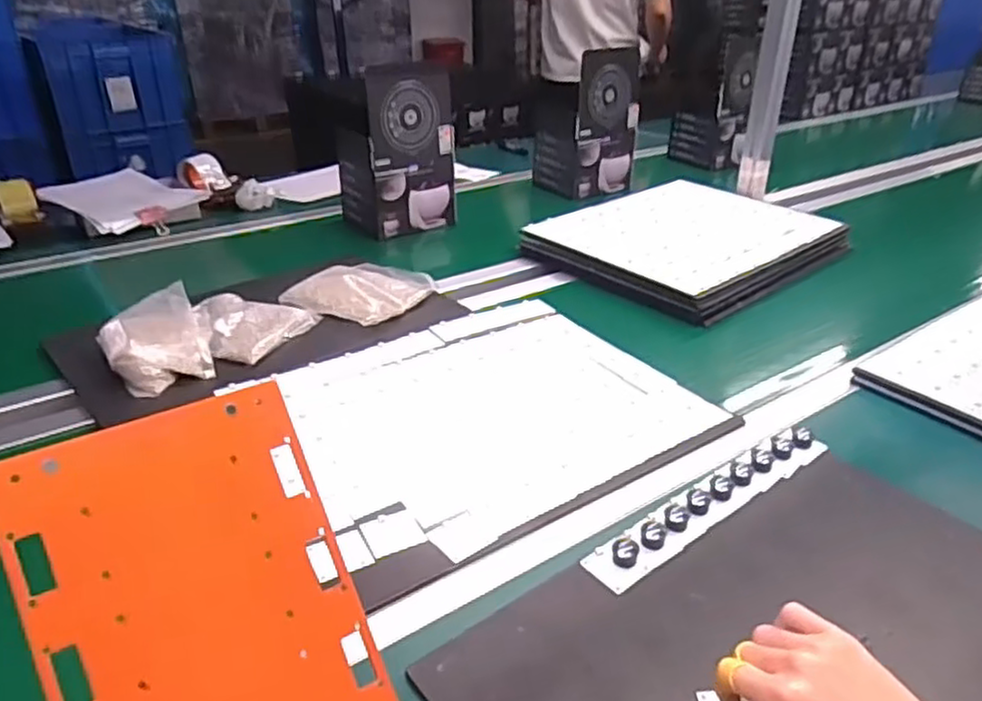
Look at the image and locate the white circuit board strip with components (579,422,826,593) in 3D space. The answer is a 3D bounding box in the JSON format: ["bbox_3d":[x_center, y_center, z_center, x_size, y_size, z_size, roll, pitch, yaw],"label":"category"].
[{"bbox_3d":[0.214,0.137,0.668,0.317,0.011,0.042,-20,35,-33],"label":"white circuit board strip with components"}]

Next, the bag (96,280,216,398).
[{"bbox_3d":[-0.416,-0.014,0.875,0.116,0.047,0.171,-15,32,-27],"label":"bag"}]

